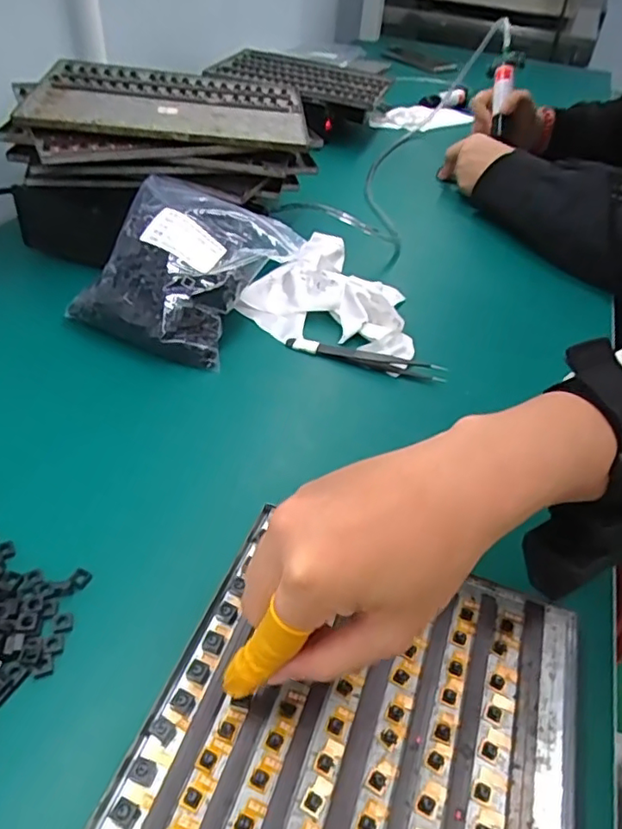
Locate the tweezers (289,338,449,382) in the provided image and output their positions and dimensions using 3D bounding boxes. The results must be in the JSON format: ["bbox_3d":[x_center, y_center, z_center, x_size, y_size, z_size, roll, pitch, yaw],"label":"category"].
[{"bbox_3d":[0.043,-0.047,0.462,0.126,0.015,0.013,16,43,9],"label":"tweezers"}]

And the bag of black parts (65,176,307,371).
[{"bbox_3d":[-0.101,-0.122,0.479,0.124,0.076,0.153,21,44,15],"label":"bag of black parts"}]

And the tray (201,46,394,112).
[{"bbox_3d":[-0.010,-0.507,0.879,0.240,0.019,0.178,18,44,12],"label":"tray"}]

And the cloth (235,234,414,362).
[{"bbox_3d":[0.026,-0.124,0.533,0.151,0.032,0.179,14,43,7],"label":"cloth"}]

